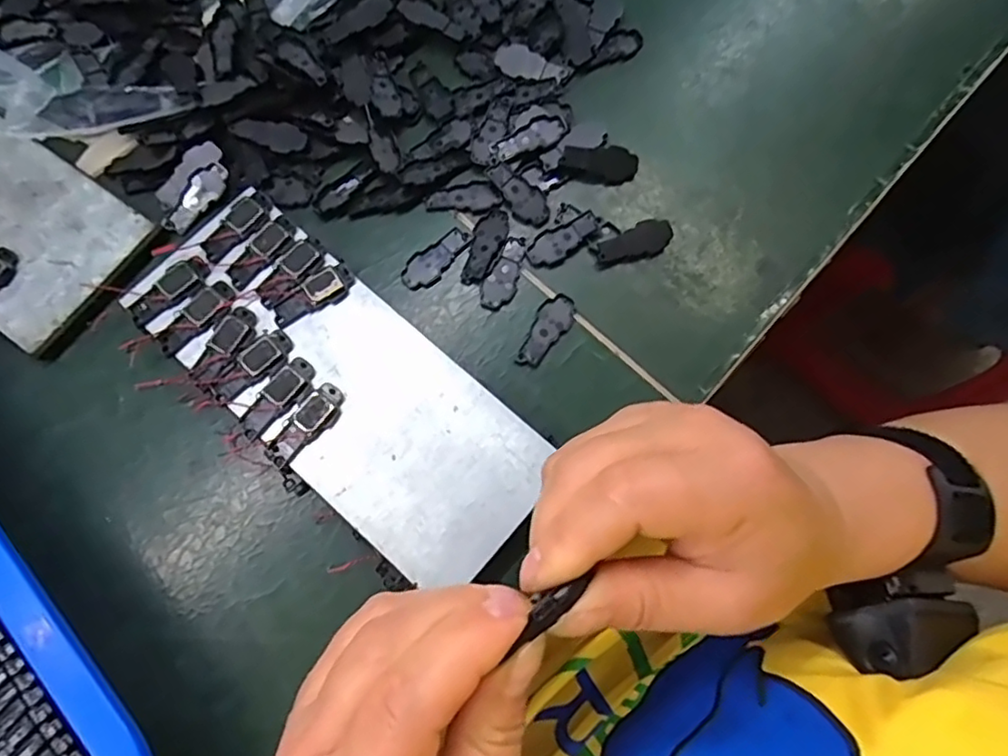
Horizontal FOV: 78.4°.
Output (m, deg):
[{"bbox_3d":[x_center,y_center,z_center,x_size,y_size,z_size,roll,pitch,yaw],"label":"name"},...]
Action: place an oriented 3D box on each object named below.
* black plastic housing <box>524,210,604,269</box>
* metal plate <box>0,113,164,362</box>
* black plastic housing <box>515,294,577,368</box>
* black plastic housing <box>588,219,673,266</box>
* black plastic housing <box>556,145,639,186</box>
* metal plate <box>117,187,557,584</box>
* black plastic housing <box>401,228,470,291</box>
[{"bbox_3d":[0.029,-0.068,0.303,0.039,0.005,0.018,-39,79,-11],"label":"black plastic housing"},{"bbox_3d":[-0.261,-0.094,0.291,0.190,0.008,0.077,35,77,7],"label":"metal plate"},{"bbox_3d":[0.020,-0.022,0.292,0.016,0.005,0.039,30,76,6],"label":"black plastic housing"},{"bbox_3d":[0.064,-0.066,0.304,0.041,0.006,0.016,-24,77,-8],"label":"black plastic housing"},{"bbox_3d":[0.048,-0.109,0.312,0.039,0.006,0.017,6,75,0],"label":"black plastic housing"},{"bbox_3d":[-0.069,0.002,0.267,0.189,0.005,0.078,41,77,9],"label":"metal plate"},{"bbox_3d":[-0.033,-0.057,0.300,0.038,0.004,0.017,-37,79,-10],"label":"black plastic housing"}]

